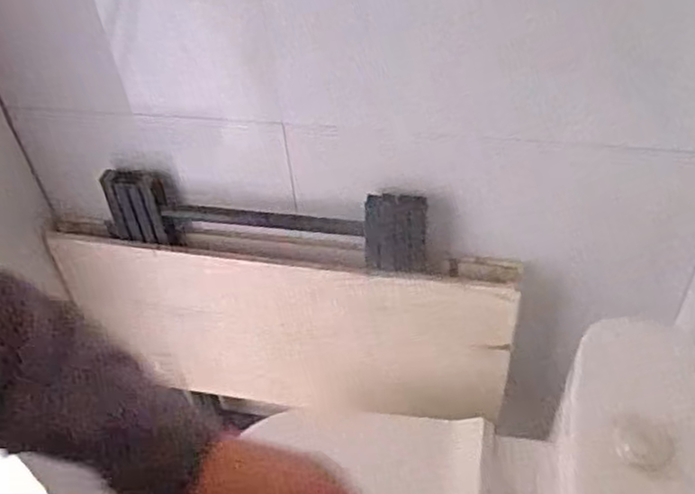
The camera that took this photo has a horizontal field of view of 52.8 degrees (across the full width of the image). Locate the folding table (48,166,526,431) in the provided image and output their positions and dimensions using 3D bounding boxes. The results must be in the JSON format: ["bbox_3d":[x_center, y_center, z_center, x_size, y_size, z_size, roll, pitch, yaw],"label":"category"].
[{"bbox_3d":[-0.119,0.106,1.176,0.774,0.399,0.125,6,46,13],"label":"folding table"}]

